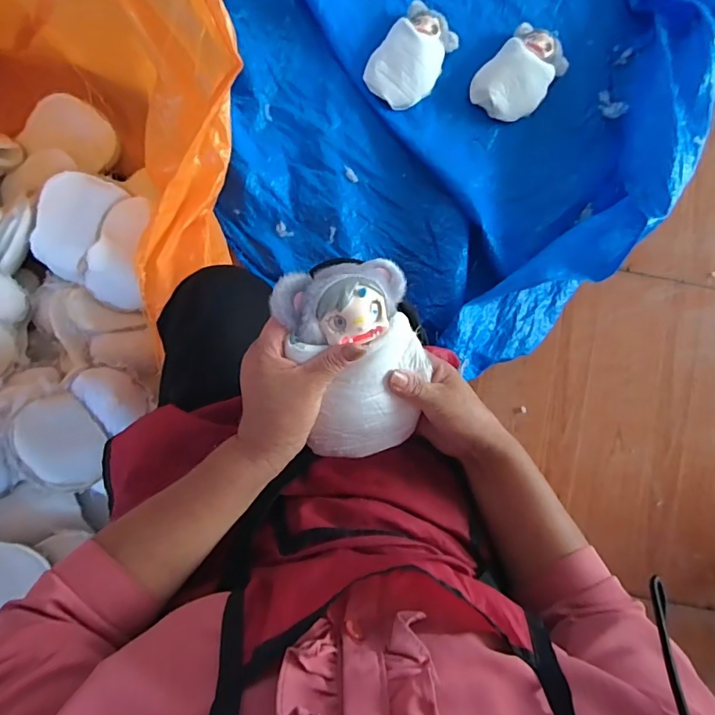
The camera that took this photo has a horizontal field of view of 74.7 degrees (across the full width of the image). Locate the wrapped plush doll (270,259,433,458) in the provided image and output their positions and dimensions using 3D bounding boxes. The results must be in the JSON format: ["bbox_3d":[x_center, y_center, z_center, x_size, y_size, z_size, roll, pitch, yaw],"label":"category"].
[{"bbox_3d":[-0.003,0.003,0.429,0.115,0.090,0.182,-17,116,-13],"label":"wrapped plush doll"}]

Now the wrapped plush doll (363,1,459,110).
[{"bbox_3d":[0.103,-0.560,0.874,0.122,0.056,0.188,37,90,0],"label":"wrapped plush doll"}]

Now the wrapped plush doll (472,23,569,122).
[{"bbox_3d":[0.306,-0.531,0.881,0.124,0.050,0.172,44,90,0],"label":"wrapped plush doll"}]

